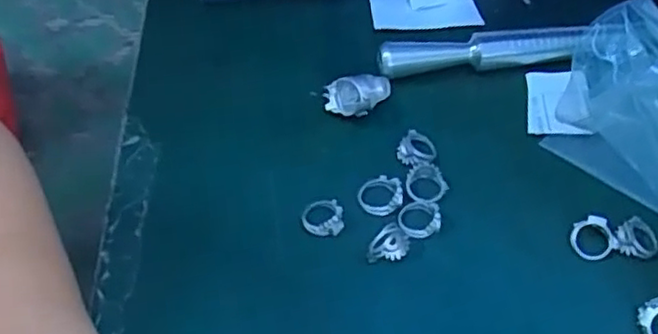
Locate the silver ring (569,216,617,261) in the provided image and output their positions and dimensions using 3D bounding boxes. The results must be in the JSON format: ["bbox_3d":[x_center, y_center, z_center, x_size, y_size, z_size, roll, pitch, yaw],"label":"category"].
[{"bbox_3d":[0.132,0.036,0.334,0.022,0.004,0.021,-1,84,13],"label":"silver ring"}]

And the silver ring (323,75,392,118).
[{"bbox_3d":[0.019,-0.042,0.391,0.041,0.023,0.020,-16,52,-11],"label":"silver ring"}]

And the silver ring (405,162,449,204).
[{"bbox_3d":[0.053,0.009,0.359,0.022,0.004,0.026,11,52,11],"label":"silver ring"}]

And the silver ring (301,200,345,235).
[{"bbox_3d":[-0.003,0.026,0.347,0.021,0.005,0.020,-1,51,1],"label":"silver ring"}]

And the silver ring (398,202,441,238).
[{"bbox_3d":[0.047,0.027,0.345,0.021,0.005,0.021,-1,51,1],"label":"silver ring"}]

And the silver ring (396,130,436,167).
[{"bbox_3d":[0.049,-0.009,0.372,0.020,0.007,0.024,14,53,13],"label":"silver ring"}]

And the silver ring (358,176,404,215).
[{"bbox_3d":[0.027,0.014,0.354,0.023,0.004,0.023,-1,51,1],"label":"silver ring"}]

